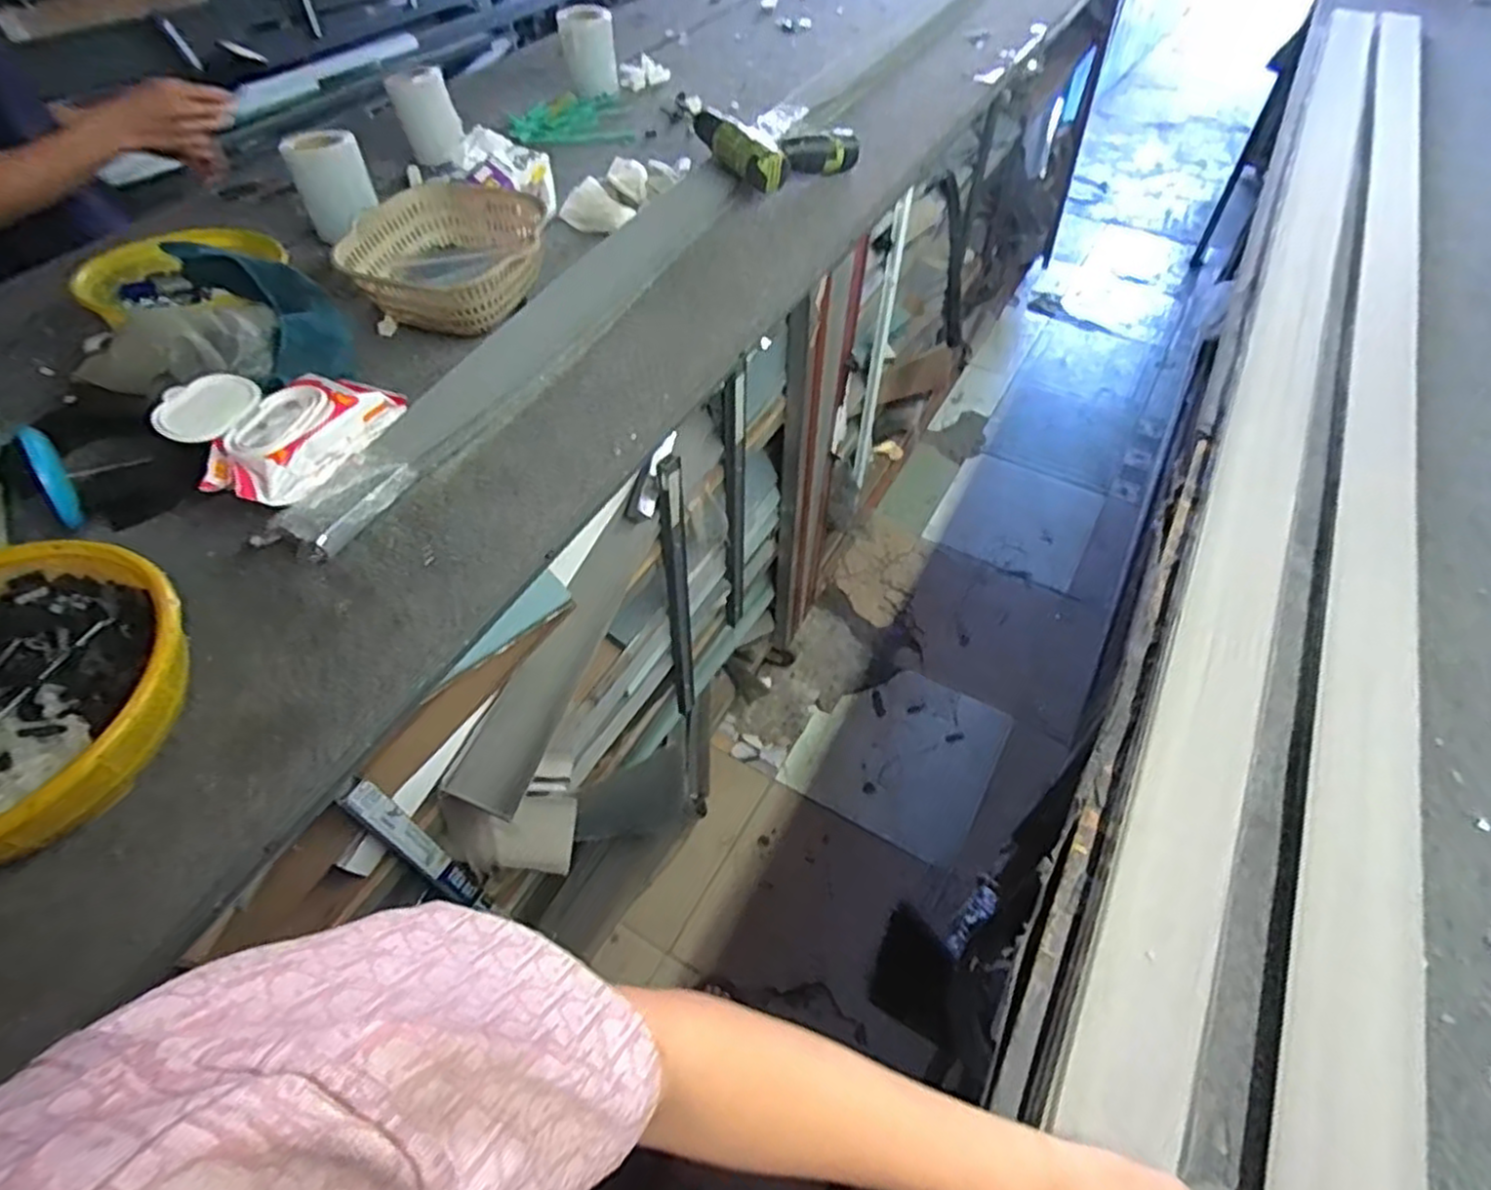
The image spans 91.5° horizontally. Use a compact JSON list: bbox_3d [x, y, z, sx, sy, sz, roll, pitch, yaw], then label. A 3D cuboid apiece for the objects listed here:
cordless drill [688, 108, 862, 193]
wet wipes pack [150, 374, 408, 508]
[{"bbox_3d":[0.043,-0.627,1.006,0.188,0.067,0.192,-28,57,-19],"label":"cordless drill"},{"bbox_3d":[-0.411,-0.151,0.637,0.134,0.056,0.169,16,54,13],"label":"wet wipes pack"}]

